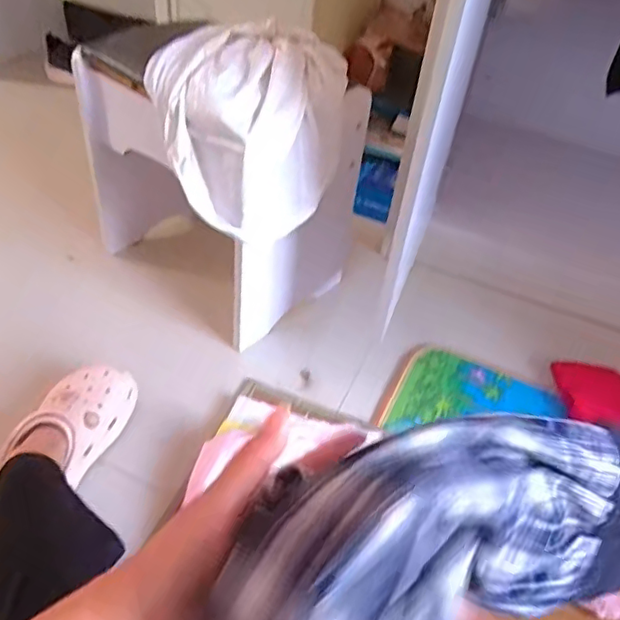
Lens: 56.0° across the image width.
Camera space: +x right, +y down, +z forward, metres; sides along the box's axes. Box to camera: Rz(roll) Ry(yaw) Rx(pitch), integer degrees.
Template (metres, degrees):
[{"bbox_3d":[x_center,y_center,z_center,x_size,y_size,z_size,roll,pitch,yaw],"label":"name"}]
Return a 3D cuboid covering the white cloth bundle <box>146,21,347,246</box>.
[{"bbox_3d":[-0.082,-0.243,0.780,0.242,0.206,0.200,5,43,-1],"label":"white cloth bundle"}]

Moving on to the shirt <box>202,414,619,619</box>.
[{"bbox_3d":[0.043,0.271,0.316,0.190,0.436,0.167,17,17,11],"label":"shirt"}]

